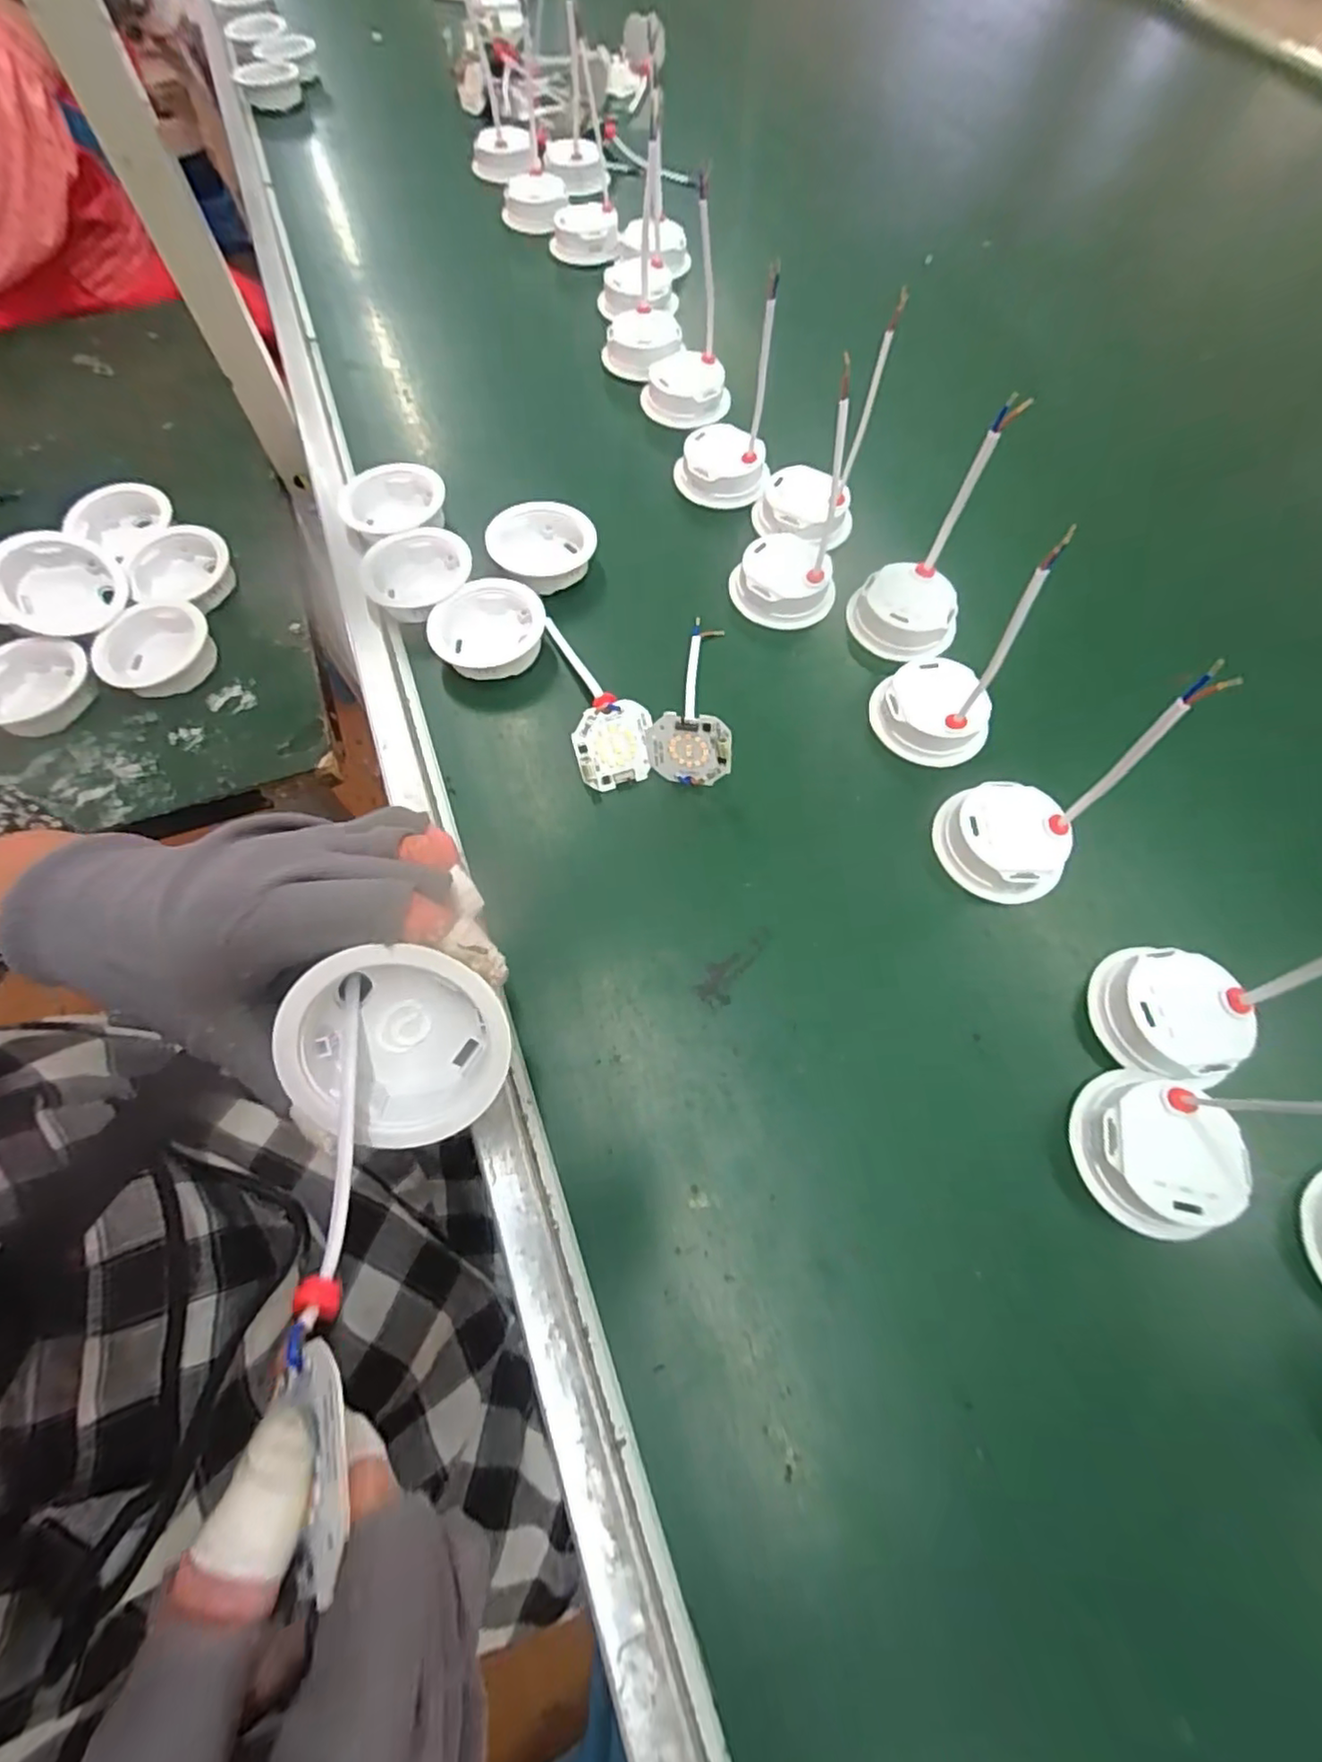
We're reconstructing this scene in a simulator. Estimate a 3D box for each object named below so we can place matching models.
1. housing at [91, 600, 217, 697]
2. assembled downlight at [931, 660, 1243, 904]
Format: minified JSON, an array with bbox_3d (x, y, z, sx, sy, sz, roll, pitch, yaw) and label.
[{"bbox_3d":[-0.342,-0.157,0.436,0.062,0.019,0.069,23,67,7],"label":"housing"},{"bbox_3d":[0.195,-0.045,0.311,0.058,0.140,0.069,-30,71,-15],"label":"assembled downlight"}]

